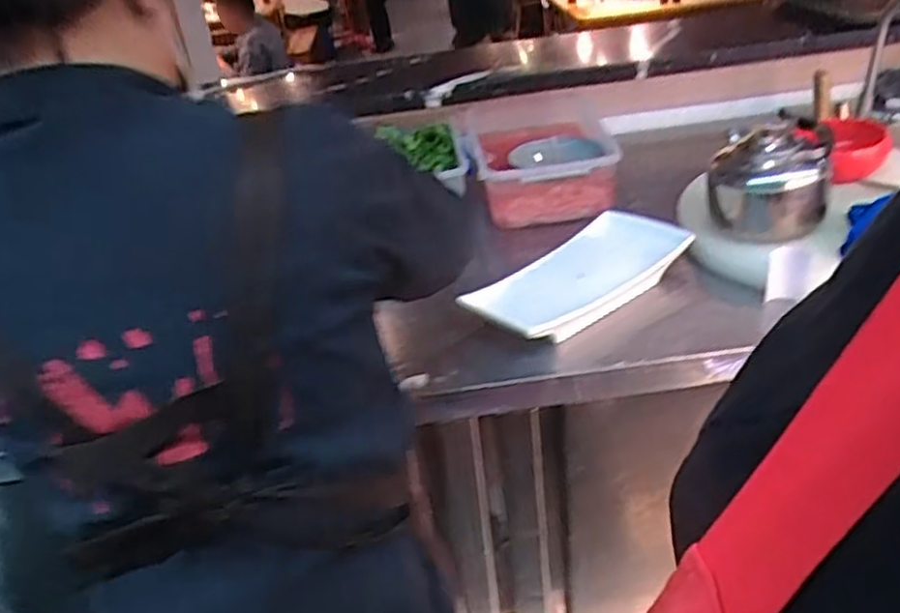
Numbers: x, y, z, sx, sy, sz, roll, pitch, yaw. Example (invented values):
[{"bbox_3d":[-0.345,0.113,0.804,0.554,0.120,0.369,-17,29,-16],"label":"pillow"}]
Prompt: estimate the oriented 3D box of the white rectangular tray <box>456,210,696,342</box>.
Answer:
[{"bbox_3d":[0.191,-0.042,1.057,0.359,0.065,0.138,-28,36,-29],"label":"white rectangular tray"}]

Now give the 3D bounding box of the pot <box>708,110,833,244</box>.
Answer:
[{"bbox_3d":[0.479,-0.196,1.082,0.154,0.145,0.158,7,34,24],"label":"pot"}]

